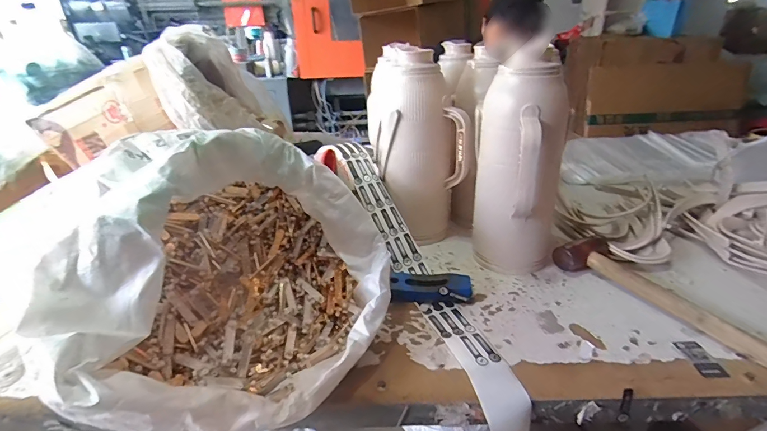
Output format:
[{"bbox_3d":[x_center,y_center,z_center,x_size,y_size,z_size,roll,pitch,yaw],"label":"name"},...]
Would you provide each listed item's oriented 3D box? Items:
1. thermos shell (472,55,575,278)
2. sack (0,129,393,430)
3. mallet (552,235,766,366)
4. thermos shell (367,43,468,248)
[{"bbox_3d":[0.233,-0.071,0.619,0.118,0.331,0.132,-13,29,-21],"label":"thermos shell"},{"bbox_3d":[-0.196,0.049,0.450,0.328,0.236,0.346,15,31,30],"label":"sack"},{"bbox_3d":[0.417,0.109,0.569,0.093,0.039,0.293,-17,30,-28],"label":"mallet"},{"bbox_3d":[0.058,-0.126,0.724,0.166,0.330,0.129,-7,27,-10],"label":"thermos shell"}]

